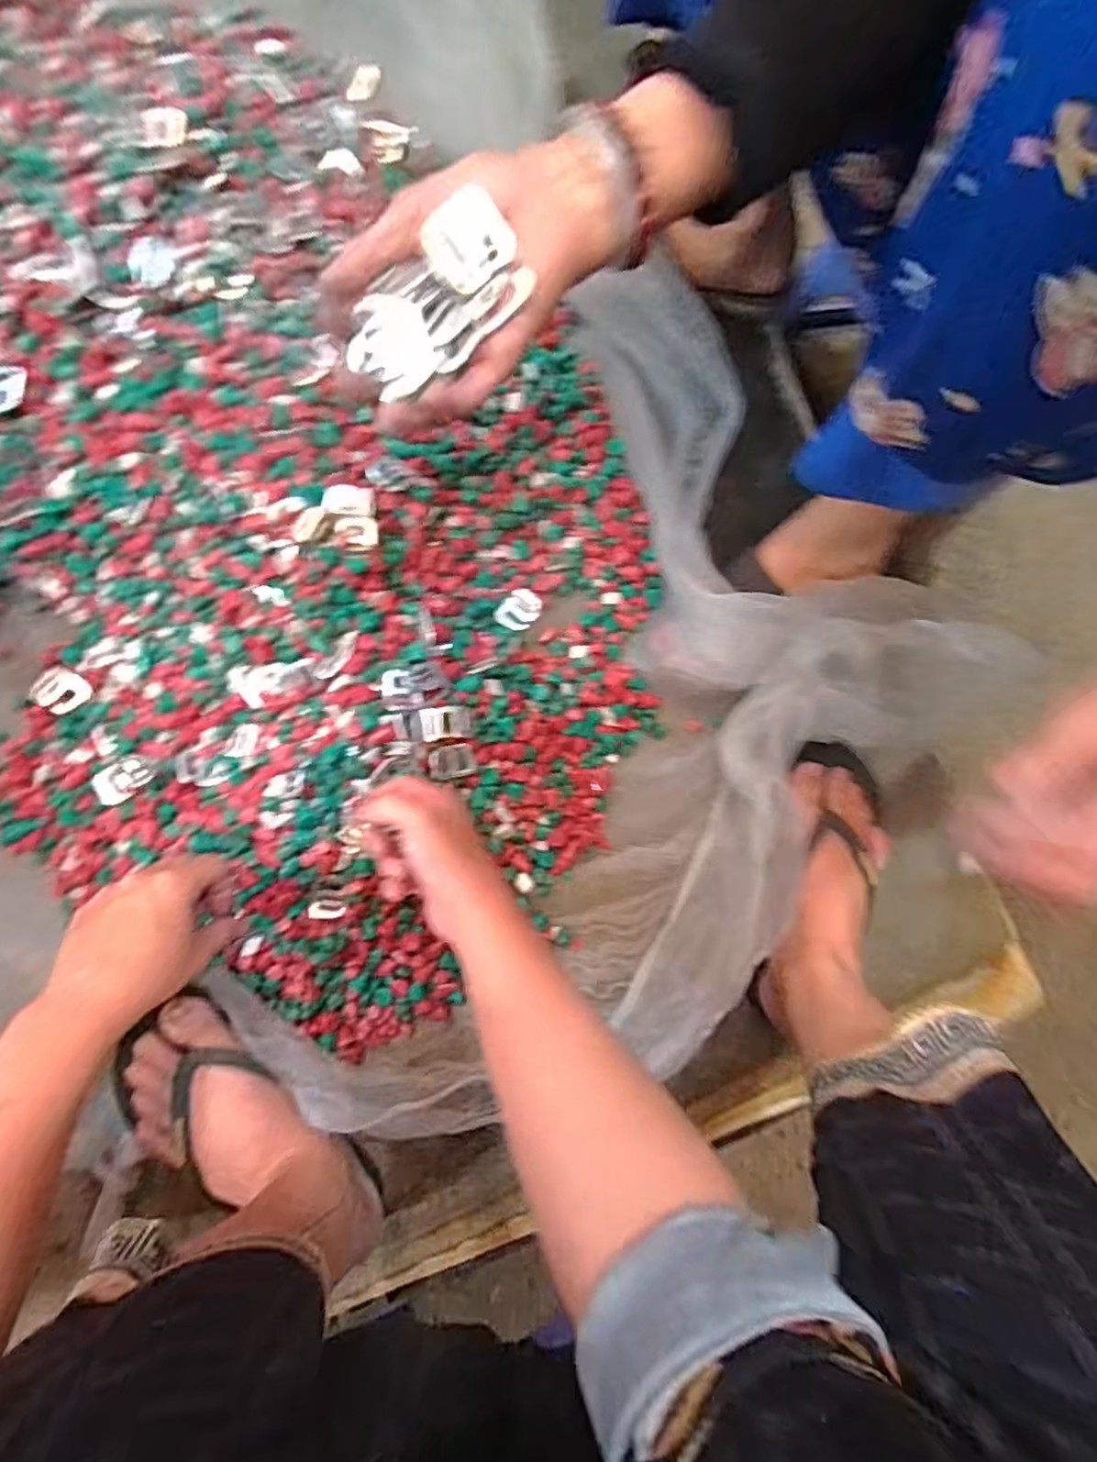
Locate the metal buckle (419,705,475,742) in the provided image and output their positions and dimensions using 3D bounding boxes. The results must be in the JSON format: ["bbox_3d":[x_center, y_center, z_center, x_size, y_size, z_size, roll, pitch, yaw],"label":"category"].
[{"bbox_3d":[-0.077,-0.006,0.505,0.047,0.011,0.026,-6,77,-29],"label":"metal buckle"}]

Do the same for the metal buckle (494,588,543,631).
[{"bbox_3d":[-0.023,-0.100,0.541,0.029,0.005,0.040,43,82,-3],"label":"metal buckle"}]

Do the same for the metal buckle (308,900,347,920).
[{"bbox_3d":[-0.161,0.130,0.477,0.025,0.005,0.017,0,108,-9],"label":"metal buckle"}]

